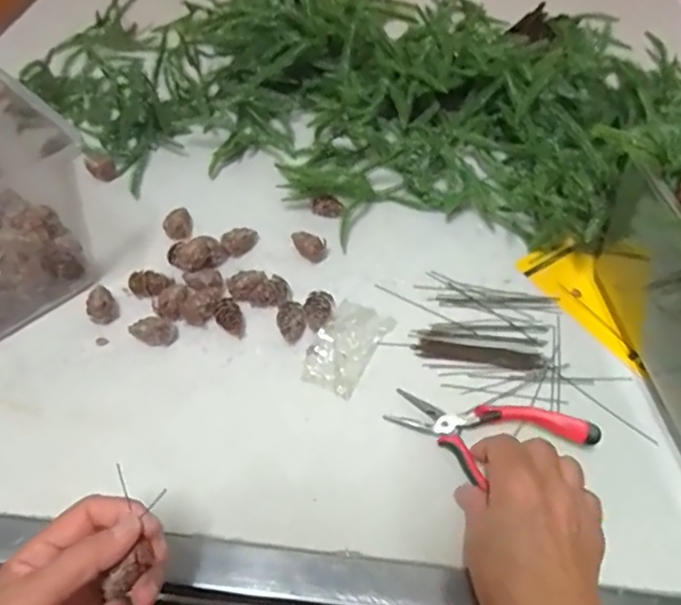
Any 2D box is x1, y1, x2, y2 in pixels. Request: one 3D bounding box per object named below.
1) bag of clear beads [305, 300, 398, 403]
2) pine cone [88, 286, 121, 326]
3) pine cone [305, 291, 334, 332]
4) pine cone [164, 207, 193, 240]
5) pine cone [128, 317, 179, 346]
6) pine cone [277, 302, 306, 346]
[{"bbox_3d":[0.006,0.035,0.488,0.049,0.008,0.088,25,56,16],"label":"bag of clear beads"},{"bbox_3d":[-0.201,0.002,0.491,0.024,0.022,0.023,-24,57,-19],"label":"pine cone"},{"bbox_3d":[-0.018,0.008,0.499,0.024,0.020,0.035,1,52,-1],"label":"pine cone"},{"bbox_3d":[-0.157,-0.075,0.565,0.026,0.018,0.034,-15,55,-13],"label":"pine cone"},{"bbox_3d":[-0.156,0.026,0.480,0.038,0.024,0.022,3,52,0],"label":"pine cone"},{"bbox_3d":[-0.040,0.017,0.489,0.023,0.017,0.032,-3,53,-5],"label":"pine cone"}]

